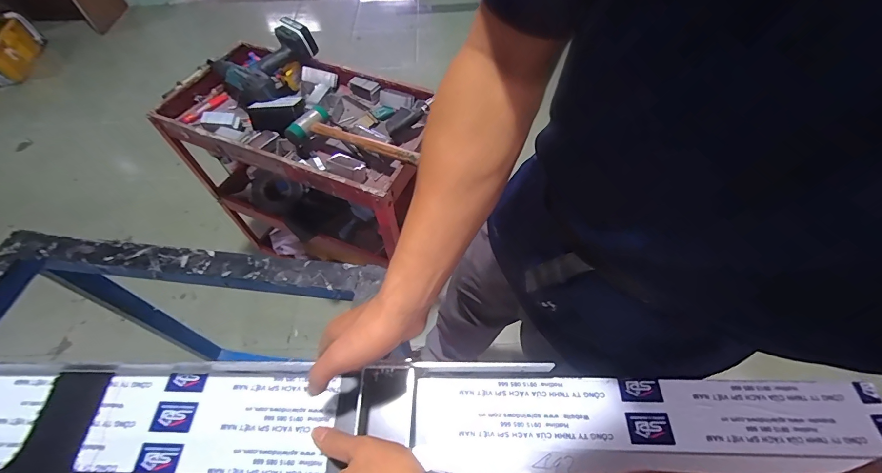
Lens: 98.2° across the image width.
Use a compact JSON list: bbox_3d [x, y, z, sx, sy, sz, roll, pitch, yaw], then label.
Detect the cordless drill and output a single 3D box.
[{"bbox_3d":[-0.438,-0.452,0.968,0.238,0.104,0.257,-33,63,-17],"label":"cordless drill"}]

